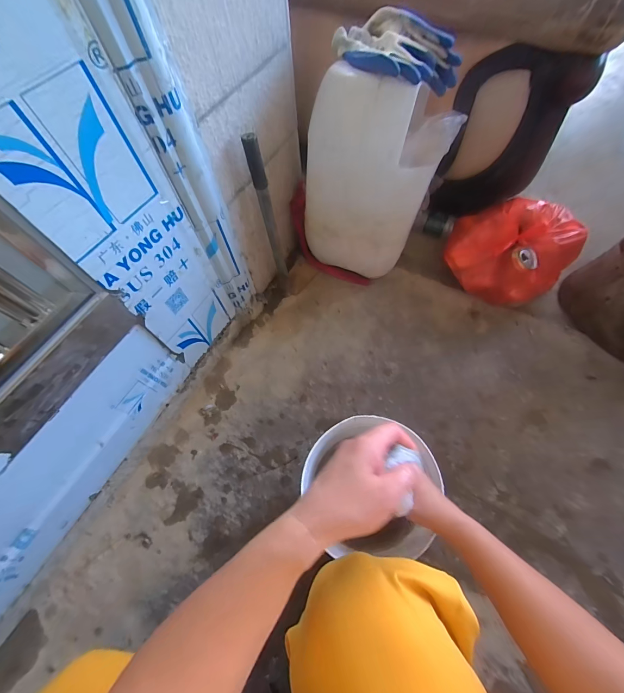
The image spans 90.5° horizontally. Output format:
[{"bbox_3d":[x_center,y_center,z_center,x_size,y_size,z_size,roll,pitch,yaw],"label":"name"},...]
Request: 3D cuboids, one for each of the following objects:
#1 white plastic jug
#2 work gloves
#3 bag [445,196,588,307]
[{"bbox_3d":[0.127,-0.357,0.680,0.236,0.375,0.187,30,68,17],"label":"white plastic jug"},{"bbox_3d":[0.139,-0.517,0.545,0.140,0.071,0.194,-33,66,-14],"label":"work gloves"},{"bbox_3d":[0.499,-0.252,0.774,0.257,0.166,0.222,40,71,20],"label":"bag"}]

